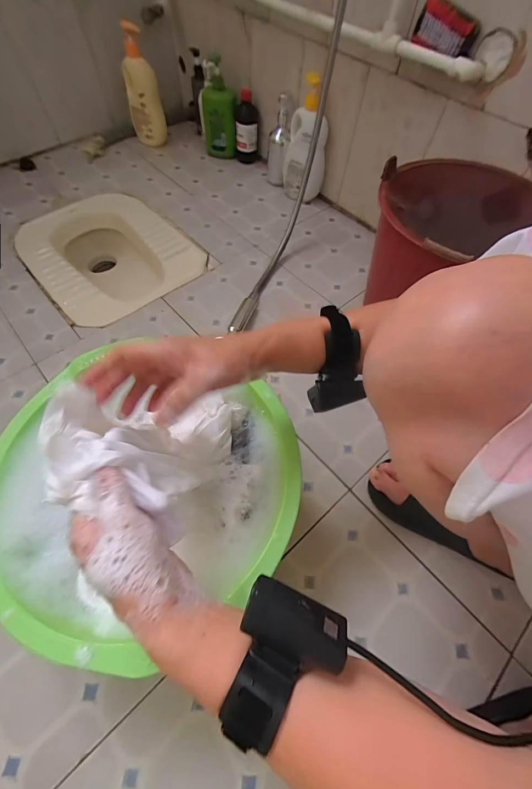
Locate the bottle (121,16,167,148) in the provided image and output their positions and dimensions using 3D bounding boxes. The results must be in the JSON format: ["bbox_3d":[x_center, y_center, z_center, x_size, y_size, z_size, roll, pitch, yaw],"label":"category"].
[{"bbox_3d":[-0.375,-0.916,0.962,0.100,0.276,0.115,-16,62,-11],"label":"bottle"}]

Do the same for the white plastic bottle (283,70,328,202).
[{"bbox_3d":[0.110,-0.671,0.866,0.115,0.273,0.083,6,61,1],"label":"white plastic bottle"}]

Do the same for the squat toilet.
[{"bbox_3d":[-0.418,-0.333,0.924,0.369,0.219,0.463,-38,69,-21],"label":"squat toilet"}]

